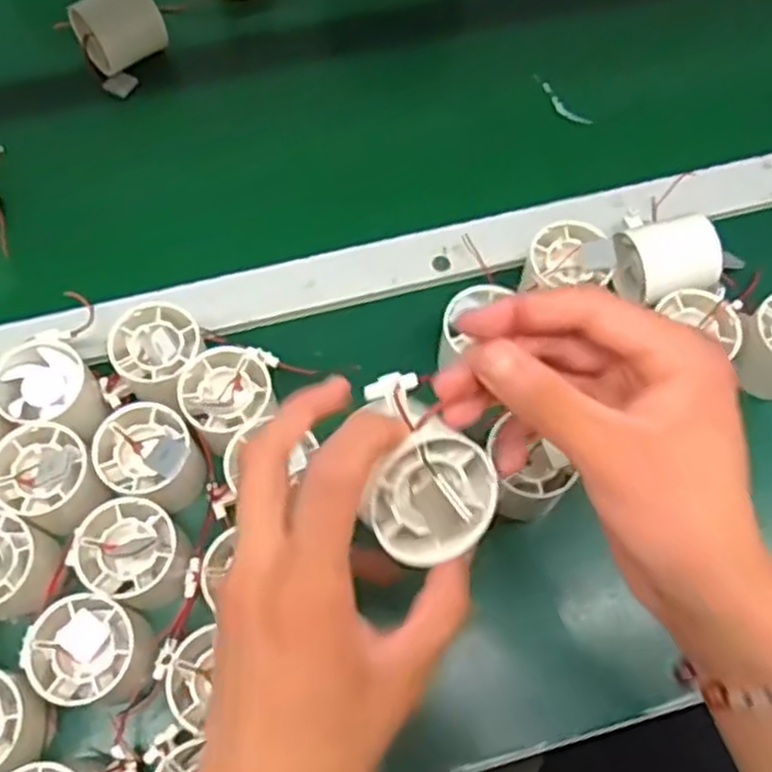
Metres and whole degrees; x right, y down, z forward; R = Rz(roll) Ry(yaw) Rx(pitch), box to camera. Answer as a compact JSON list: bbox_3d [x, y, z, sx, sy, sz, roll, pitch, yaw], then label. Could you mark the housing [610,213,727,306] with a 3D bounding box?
[{"bbox_3d":[0.187,-0.082,0.514,0.066,0.047,0.054,-16,68,-9],"label":"housing"}]

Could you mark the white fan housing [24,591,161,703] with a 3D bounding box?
[{"bbox_3d":[-0.159,0.143,0.416,0.058,0.044,0.051,-4,67,-3],"label":"white fan housing"}]

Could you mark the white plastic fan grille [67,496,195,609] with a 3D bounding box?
[{"bbox_3d":[-0.140,0.097,0.439,0.058,0.046,0.051,40,71,14],"label":"white plastic fan grille"}]

